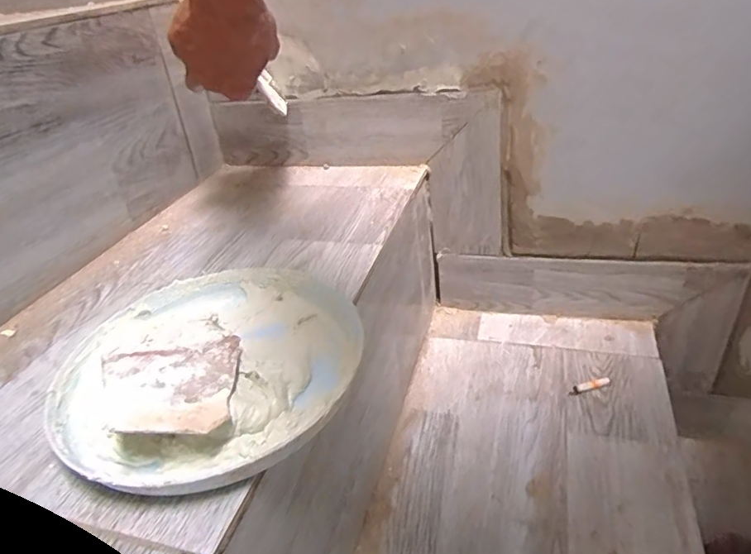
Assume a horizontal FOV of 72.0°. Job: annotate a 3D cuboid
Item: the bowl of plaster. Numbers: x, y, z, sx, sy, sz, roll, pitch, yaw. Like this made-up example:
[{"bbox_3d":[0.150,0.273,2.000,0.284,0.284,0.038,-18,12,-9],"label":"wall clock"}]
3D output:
[{"bbox_3d":[-0.100,0.044,0.321,0.169,0.037,0.171,-5,32,3],"label":"bowl of plaster"}]

